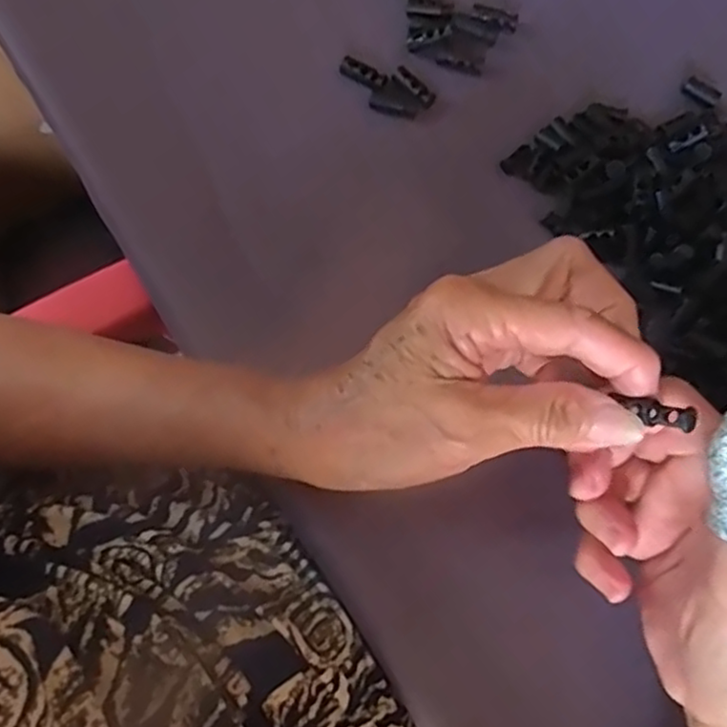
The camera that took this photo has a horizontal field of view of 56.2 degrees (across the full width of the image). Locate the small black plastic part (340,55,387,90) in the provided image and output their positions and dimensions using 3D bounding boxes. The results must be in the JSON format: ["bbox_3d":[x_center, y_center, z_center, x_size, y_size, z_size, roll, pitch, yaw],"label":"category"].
[{"bbox_3d":[0.000,-0.149,0.348,0.025,0.007,0.010,31,79,8],"label":"small black plastic part"}]

